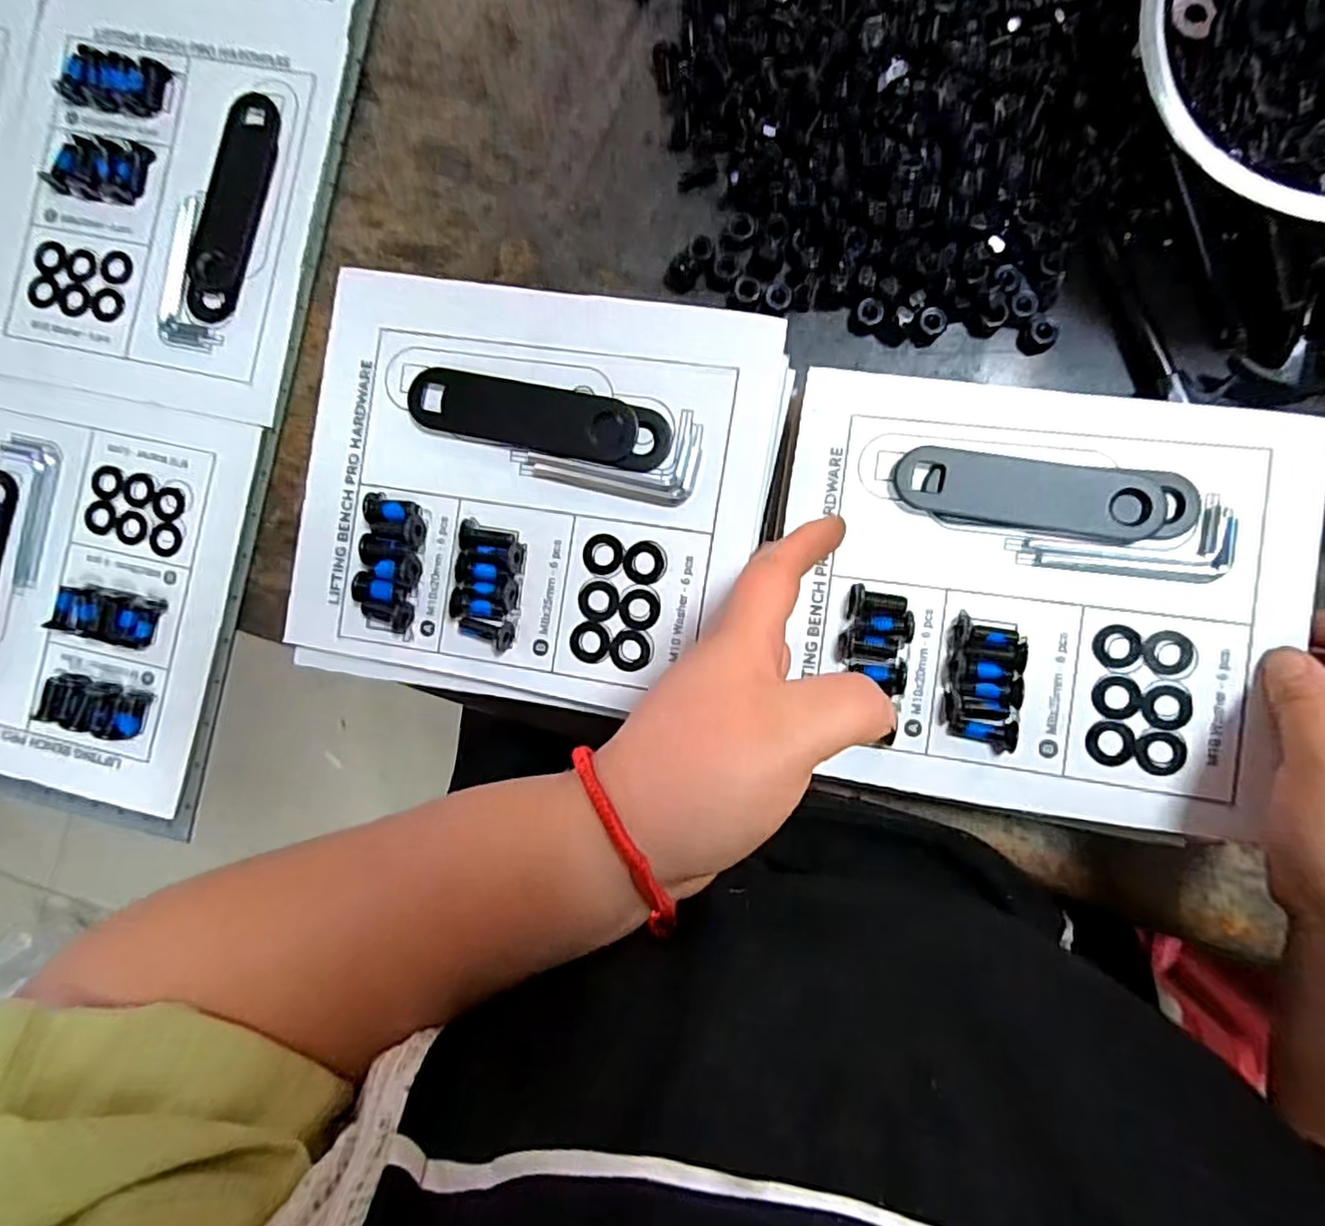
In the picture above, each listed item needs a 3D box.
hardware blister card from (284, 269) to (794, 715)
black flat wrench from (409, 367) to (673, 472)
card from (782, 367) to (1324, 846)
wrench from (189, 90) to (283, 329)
[{"bbox_3d":[-0.066,-0.057,0.325,0.224,0.019,0.193,10,89,4],"label":"hardware blister card"},{"bbox_3d":[-0.060,-0.094,0.319,0.128,0.010,0.030,13,92,6],"label":"black flat wrench"},{"bbox_3d":[0.165,-0.009,0.303,0.215,0.020,0.189,8,89,4],"label":"card"},{"bbox_3d":[-0.245,-0.230,0.380,0.034,0.005,0.127,17,93,6],"label":"wrench"}]

